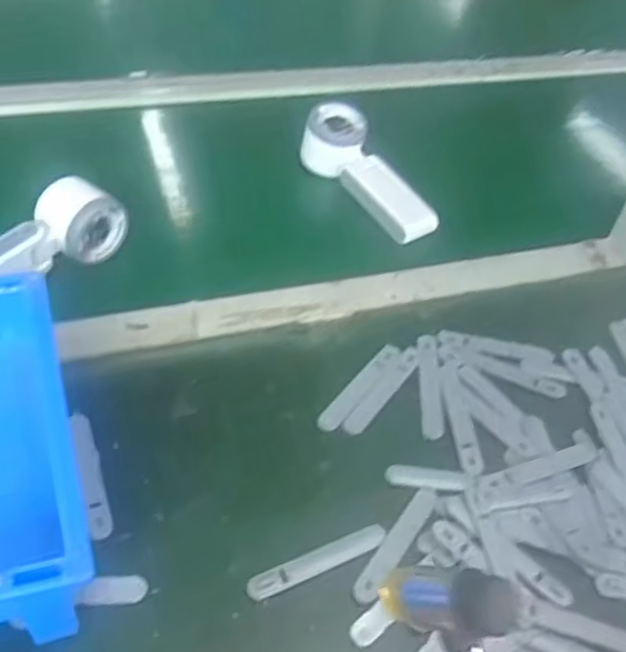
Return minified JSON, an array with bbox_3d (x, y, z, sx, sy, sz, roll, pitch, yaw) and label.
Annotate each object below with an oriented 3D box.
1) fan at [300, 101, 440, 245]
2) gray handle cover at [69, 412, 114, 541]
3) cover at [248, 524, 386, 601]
[{"bbox_3d":[0.054,-0.143,0.725,0.055,0.042,0.169,-27,68,-29],"label":"fan"},{"bbox_3d":[-0.143,0.095,0.483,0.015,0.006,0.093,-12,49,-17],"label":"gray handle cover"},{"bbox_3d":[0.004,0.145,0.466,0.094,0.004,0.016,-18,51,-22],"label":"cover"}]

